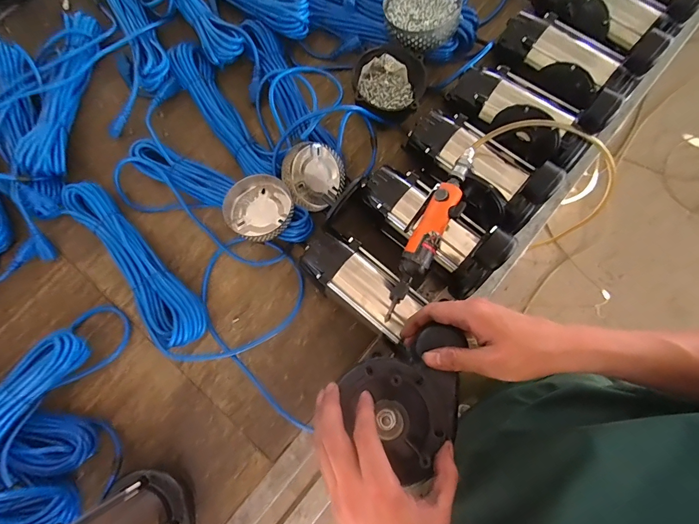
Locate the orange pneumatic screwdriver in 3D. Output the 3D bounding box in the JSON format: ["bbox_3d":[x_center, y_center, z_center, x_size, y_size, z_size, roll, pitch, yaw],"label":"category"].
[{"bbox_3d":[0.115,-0.042,0.523,0.051,0.058,0.270,33,80,7],"label":"orange pneumatic screwdriver"}]

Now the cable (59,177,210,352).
[{"bbox_3d":[-0.357,0.001,0.608,0.085,0.044,0.345,-39,80,-7],"label":"cable"}]

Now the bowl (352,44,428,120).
[{"bbox_3d":[0.069,-0.307,0.646,0.124,0.075,0.122,0,78,1],"label":"bowl"}]

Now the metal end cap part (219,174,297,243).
[{"bbox_3d":[-0.143,-0.086,0.577,0.104,0.027,0.107,0,78,1],"label":"metal end cap part"}]

